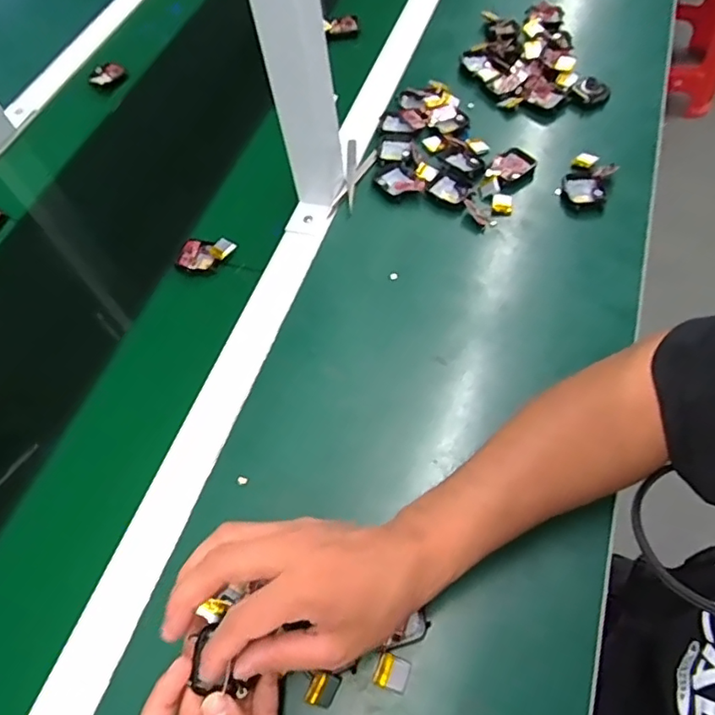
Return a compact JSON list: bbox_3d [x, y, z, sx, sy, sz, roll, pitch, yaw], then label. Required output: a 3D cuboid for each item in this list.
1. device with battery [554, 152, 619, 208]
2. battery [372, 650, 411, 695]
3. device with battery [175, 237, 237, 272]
[{"bbox_3d":[0.229,-0.176,0.563,0.045,0.016,0.071,27,65,20],"label":"device with battery"},{"bbox_3d":[0.022,0.201,0.360,0.020,0.006,0.019,15,62,14],"label":"battery"},{"bbox_3d":[-0.153,-0.104,0.564,0.058,0.010,0.037,5,60,8],"label":"device with battery"}]

